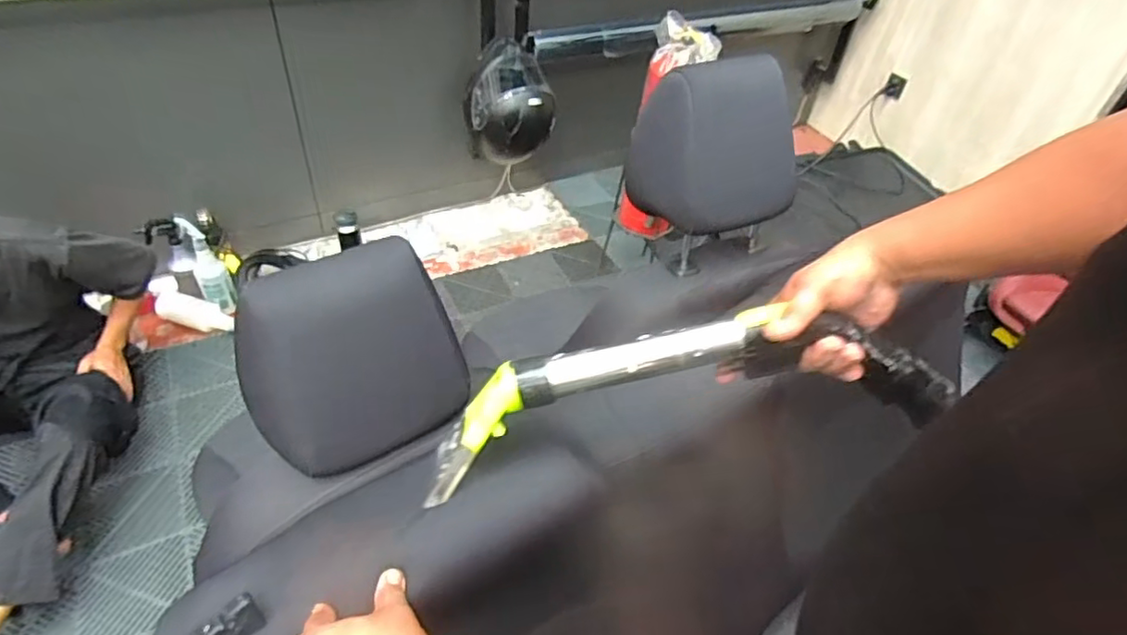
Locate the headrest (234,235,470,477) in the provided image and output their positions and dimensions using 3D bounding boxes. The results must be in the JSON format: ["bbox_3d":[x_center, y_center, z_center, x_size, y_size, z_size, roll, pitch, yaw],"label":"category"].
[{"bbox_3d":[-0.228,0.038,0.646,0.207,0.206,0.090,-26,20,-22],"label":"headrest"}]

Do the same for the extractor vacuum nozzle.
[{"bbox_3d":[0.124,0.079,0.564,0.503,0.142,0.089,-8,44,-1],"label":"extractor vacuum nozzle"}]

